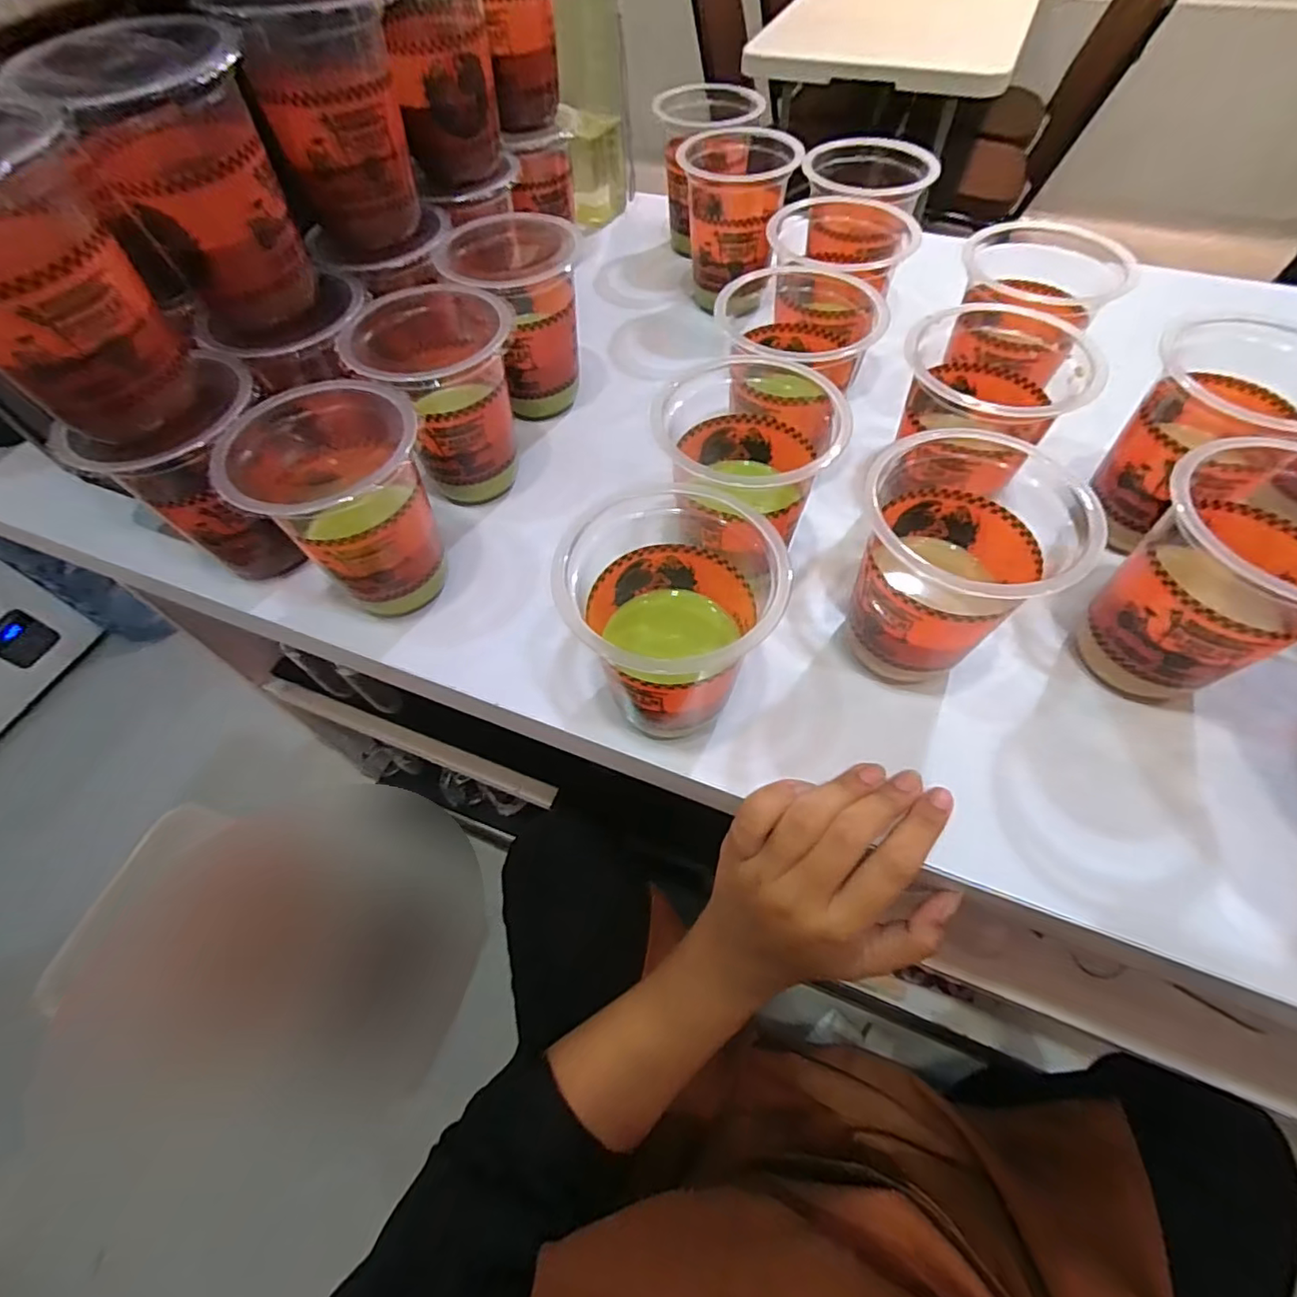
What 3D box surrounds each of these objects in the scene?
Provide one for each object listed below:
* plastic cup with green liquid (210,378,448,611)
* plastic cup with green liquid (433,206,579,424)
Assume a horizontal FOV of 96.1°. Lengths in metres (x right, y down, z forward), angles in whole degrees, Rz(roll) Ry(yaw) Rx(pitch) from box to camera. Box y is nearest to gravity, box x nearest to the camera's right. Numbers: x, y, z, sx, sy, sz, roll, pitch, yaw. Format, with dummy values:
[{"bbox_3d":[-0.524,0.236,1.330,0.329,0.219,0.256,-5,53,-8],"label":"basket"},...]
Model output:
[{"bbox_3d":[-0.157,-0.076,0.317,0.086,0.102,0.087,-1,58,2],"label":"plastic cup with green liquid"},{"bbox_3d":[-0.085,-0.223,0.399,0.082,0.114,0.084,-1,58,2],"label":"plastic cup with green liquid"}]

